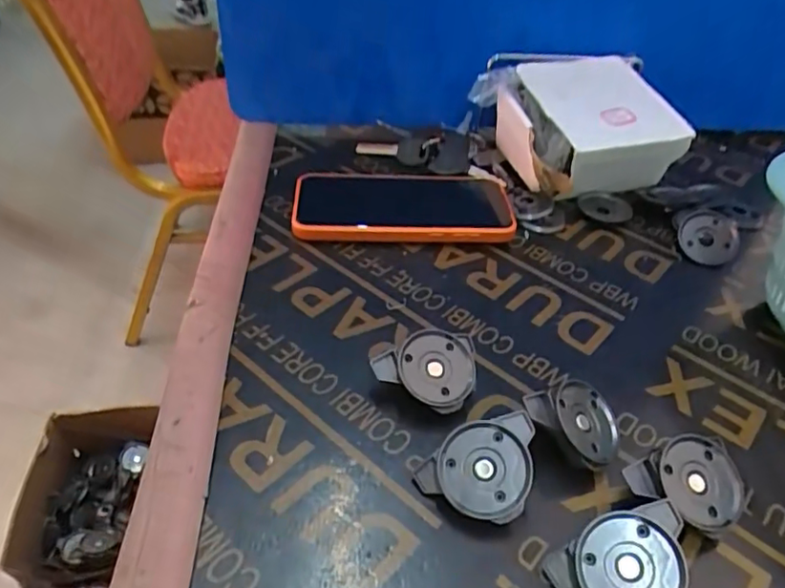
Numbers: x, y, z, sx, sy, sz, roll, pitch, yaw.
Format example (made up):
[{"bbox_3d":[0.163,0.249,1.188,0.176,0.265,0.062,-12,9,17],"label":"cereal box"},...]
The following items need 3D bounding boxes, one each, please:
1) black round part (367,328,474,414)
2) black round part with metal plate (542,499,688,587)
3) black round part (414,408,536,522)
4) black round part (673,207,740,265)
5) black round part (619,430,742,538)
[{"bbox_3d":[0.017,0.040,0.318,0.052,0.024,0.043,8,69,-5],"label":"black round part"},{"bbox_3d":[0.096,0.115,0.246,0.059,0.013,0.042,-14,67,5],"label":"black round part with metal plate"},{"bbox_3d":[0.039,0.080,0.279,0.052,0.016,0.049,-3,67,8],"label":"black round part"},{"bbox_3d":[0.237,-0.047,0.447,0.042,0.018,0.052,-4,44,4],"label":"black round part"},{"bbox_3d":[0.141,0.092,0.278,0.051,0.014,0.043,-22,73,-16],"label":"black round part"}]

